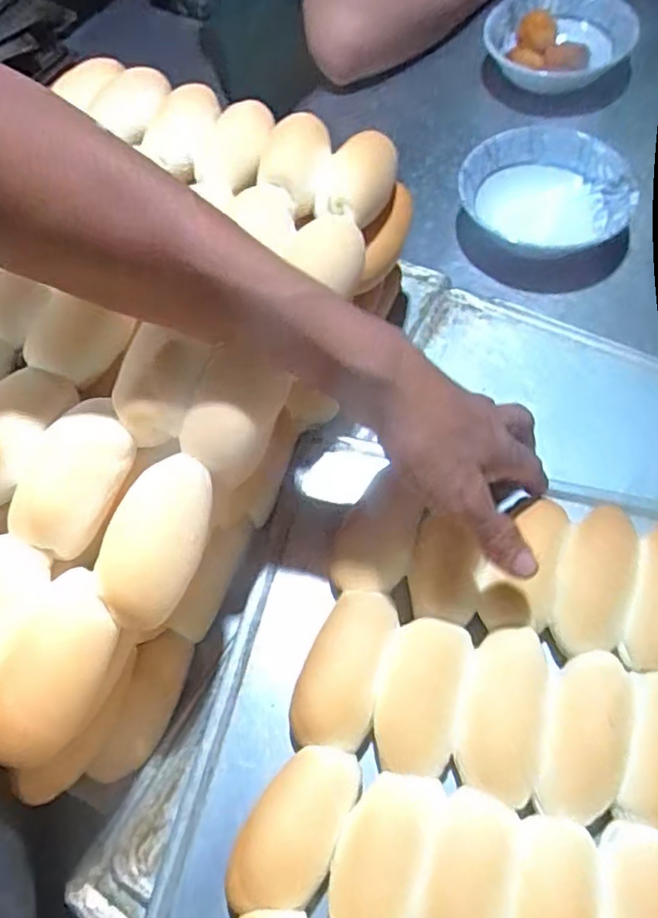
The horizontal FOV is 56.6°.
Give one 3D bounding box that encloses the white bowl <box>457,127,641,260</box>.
[{"bbox_3d":[0.180,-0.219,0.518,0.132,0.049,0.130,0,61,-1],"label":"white bowl"}]

